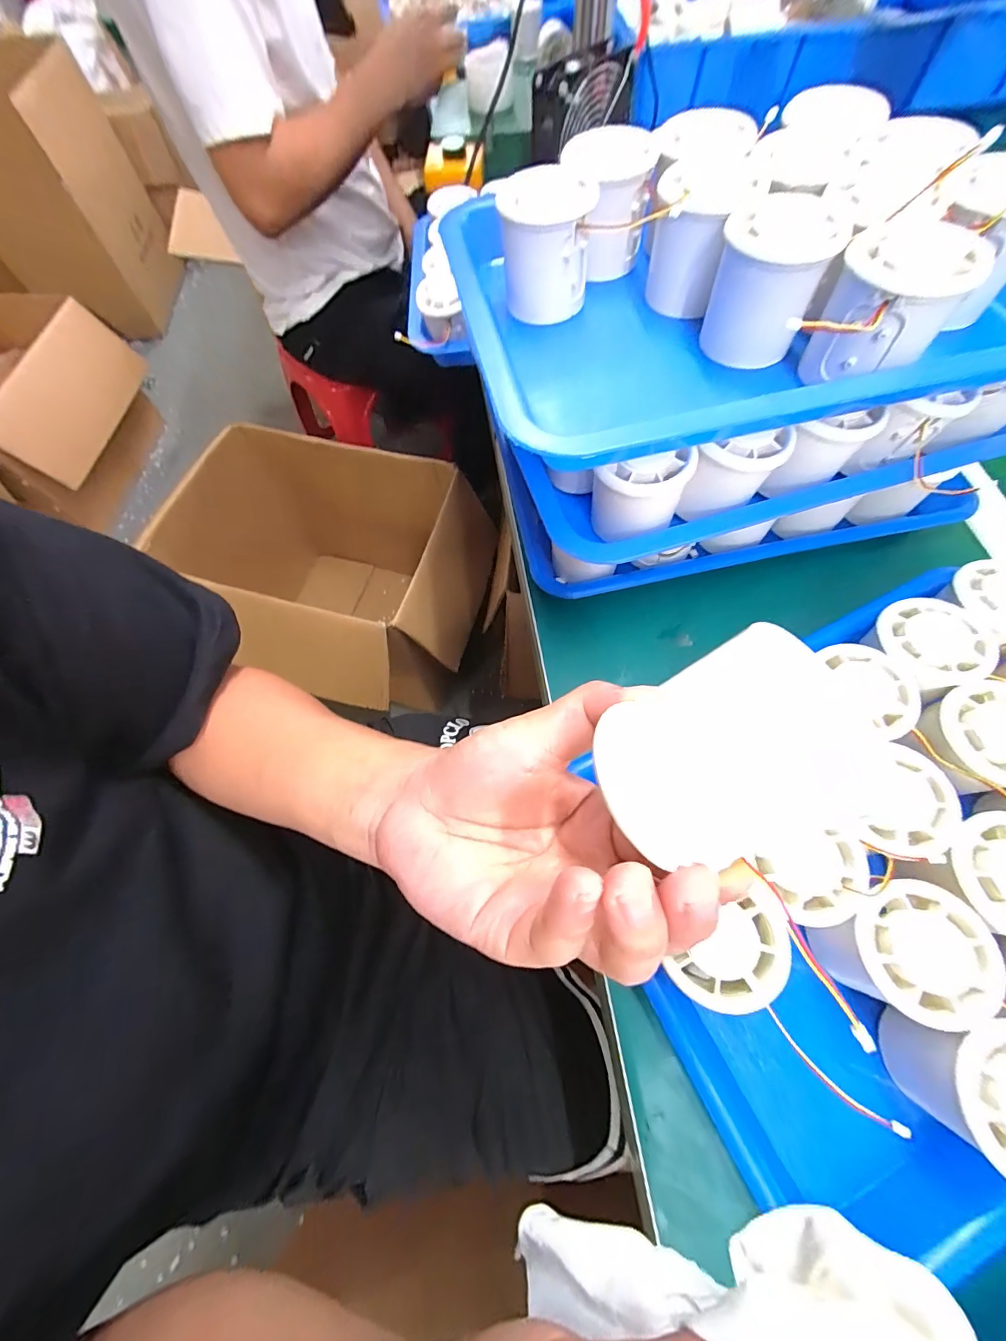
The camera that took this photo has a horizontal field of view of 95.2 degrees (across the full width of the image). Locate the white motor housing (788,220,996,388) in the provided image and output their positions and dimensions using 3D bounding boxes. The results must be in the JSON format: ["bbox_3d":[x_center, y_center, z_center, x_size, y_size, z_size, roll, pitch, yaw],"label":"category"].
[{"bbox_3d":[0.189,-0.179,0.228,0.065,0.046,0.057,-38,70,-12],"label":"white motor housing"}]

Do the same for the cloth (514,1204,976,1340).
[{"bbox_3d":[0.054,0.173,0.126,0.123,0.030,0.026,-35,62,32],"label":"cloth"}]

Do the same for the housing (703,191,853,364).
[{"bbox_3d":[0.145,-0.212,0.254,0.055,0.059,0.051,28,71,15],"label":"housing"}]

